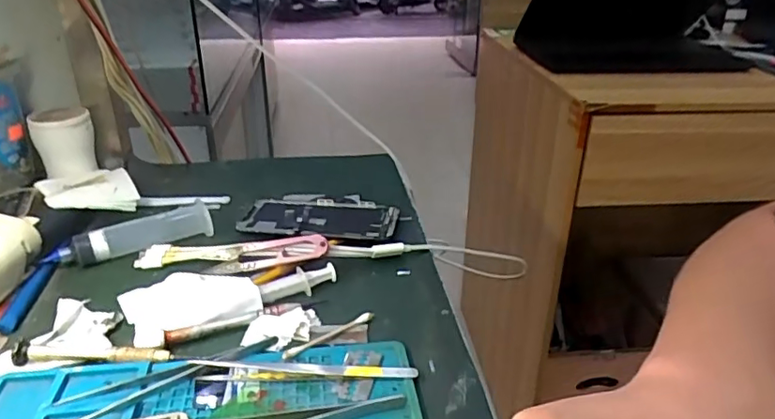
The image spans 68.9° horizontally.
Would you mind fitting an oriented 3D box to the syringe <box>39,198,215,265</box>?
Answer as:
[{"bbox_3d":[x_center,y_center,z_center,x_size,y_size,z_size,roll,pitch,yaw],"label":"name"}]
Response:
[{"bbox_3d":[-0.210,0.023,0.470,0.127,0.022,0.030,-20,34,-34],"label":"syringe"}]

